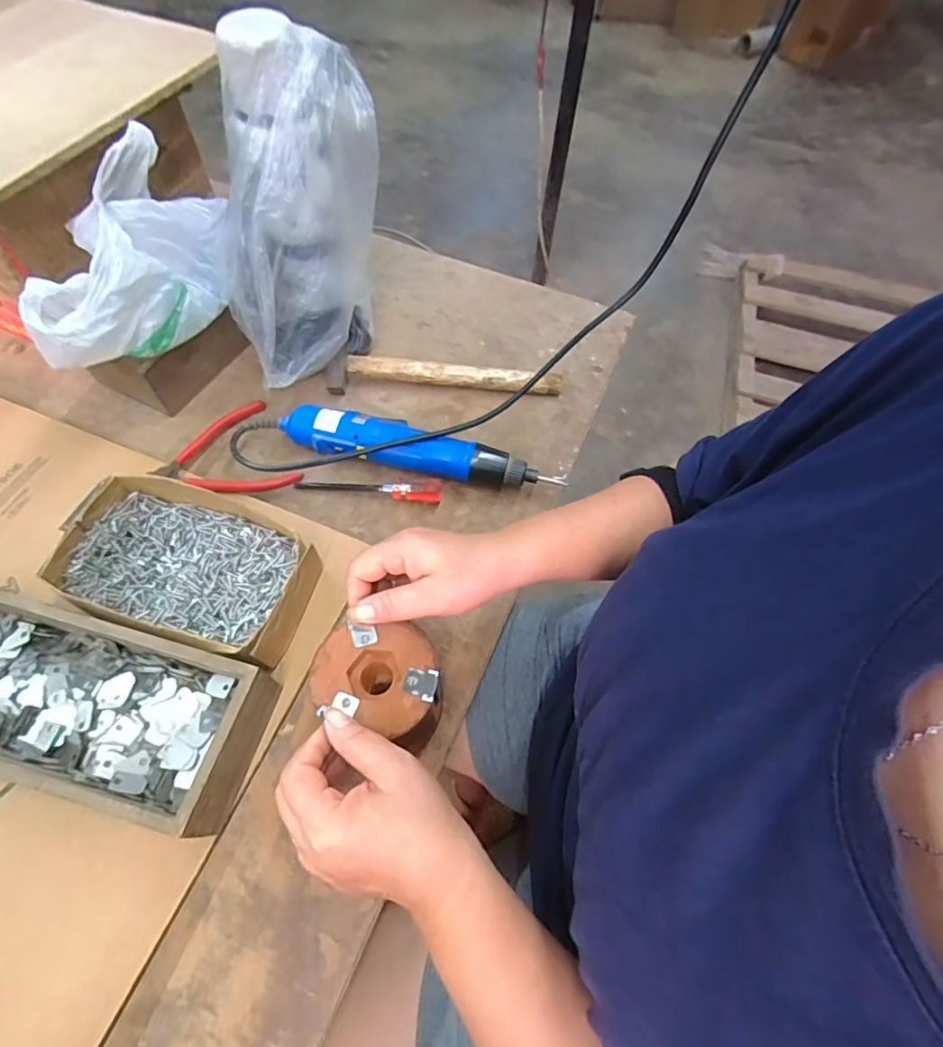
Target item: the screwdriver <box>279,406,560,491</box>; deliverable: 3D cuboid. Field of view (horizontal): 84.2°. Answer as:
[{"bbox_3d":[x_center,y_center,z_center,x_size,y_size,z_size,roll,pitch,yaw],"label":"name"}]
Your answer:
[{"bbox_3d":[-0.048,-0.071,0.507,0.275,0.040,0.054,12,61,4],"label":"screwdriver"}]

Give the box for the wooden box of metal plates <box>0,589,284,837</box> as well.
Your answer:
[{"bbox_3d":[-0.287,0.118,0.363,0.281,0.064,0.099,15,61,6],"label":"wooden box of metal plates"}]

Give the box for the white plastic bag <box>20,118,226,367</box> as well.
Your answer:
[{"bbox_3d":[-0.299,-0.232,0.471,0.090,0.131,0.239,7,67,28],"label":"white plastic bag"}]

